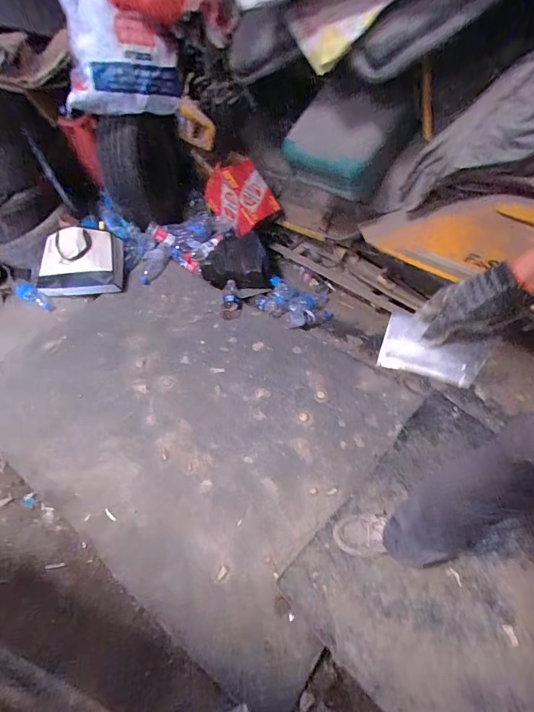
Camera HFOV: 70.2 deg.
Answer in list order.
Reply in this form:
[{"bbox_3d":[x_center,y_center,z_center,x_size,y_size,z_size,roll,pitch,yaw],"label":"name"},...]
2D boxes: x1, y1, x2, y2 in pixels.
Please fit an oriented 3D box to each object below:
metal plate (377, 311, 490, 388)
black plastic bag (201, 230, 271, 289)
[{"bbox_3d":[0.213,-0.010,0.491,0.122,0.012,0.073,16,93,28],"label":"metal plate"},{"bbox_3d":[-0.139,-0.419,1.714,0.316,0.117,0.230,-17,60,-15],"label":"black plastic bag"}]

